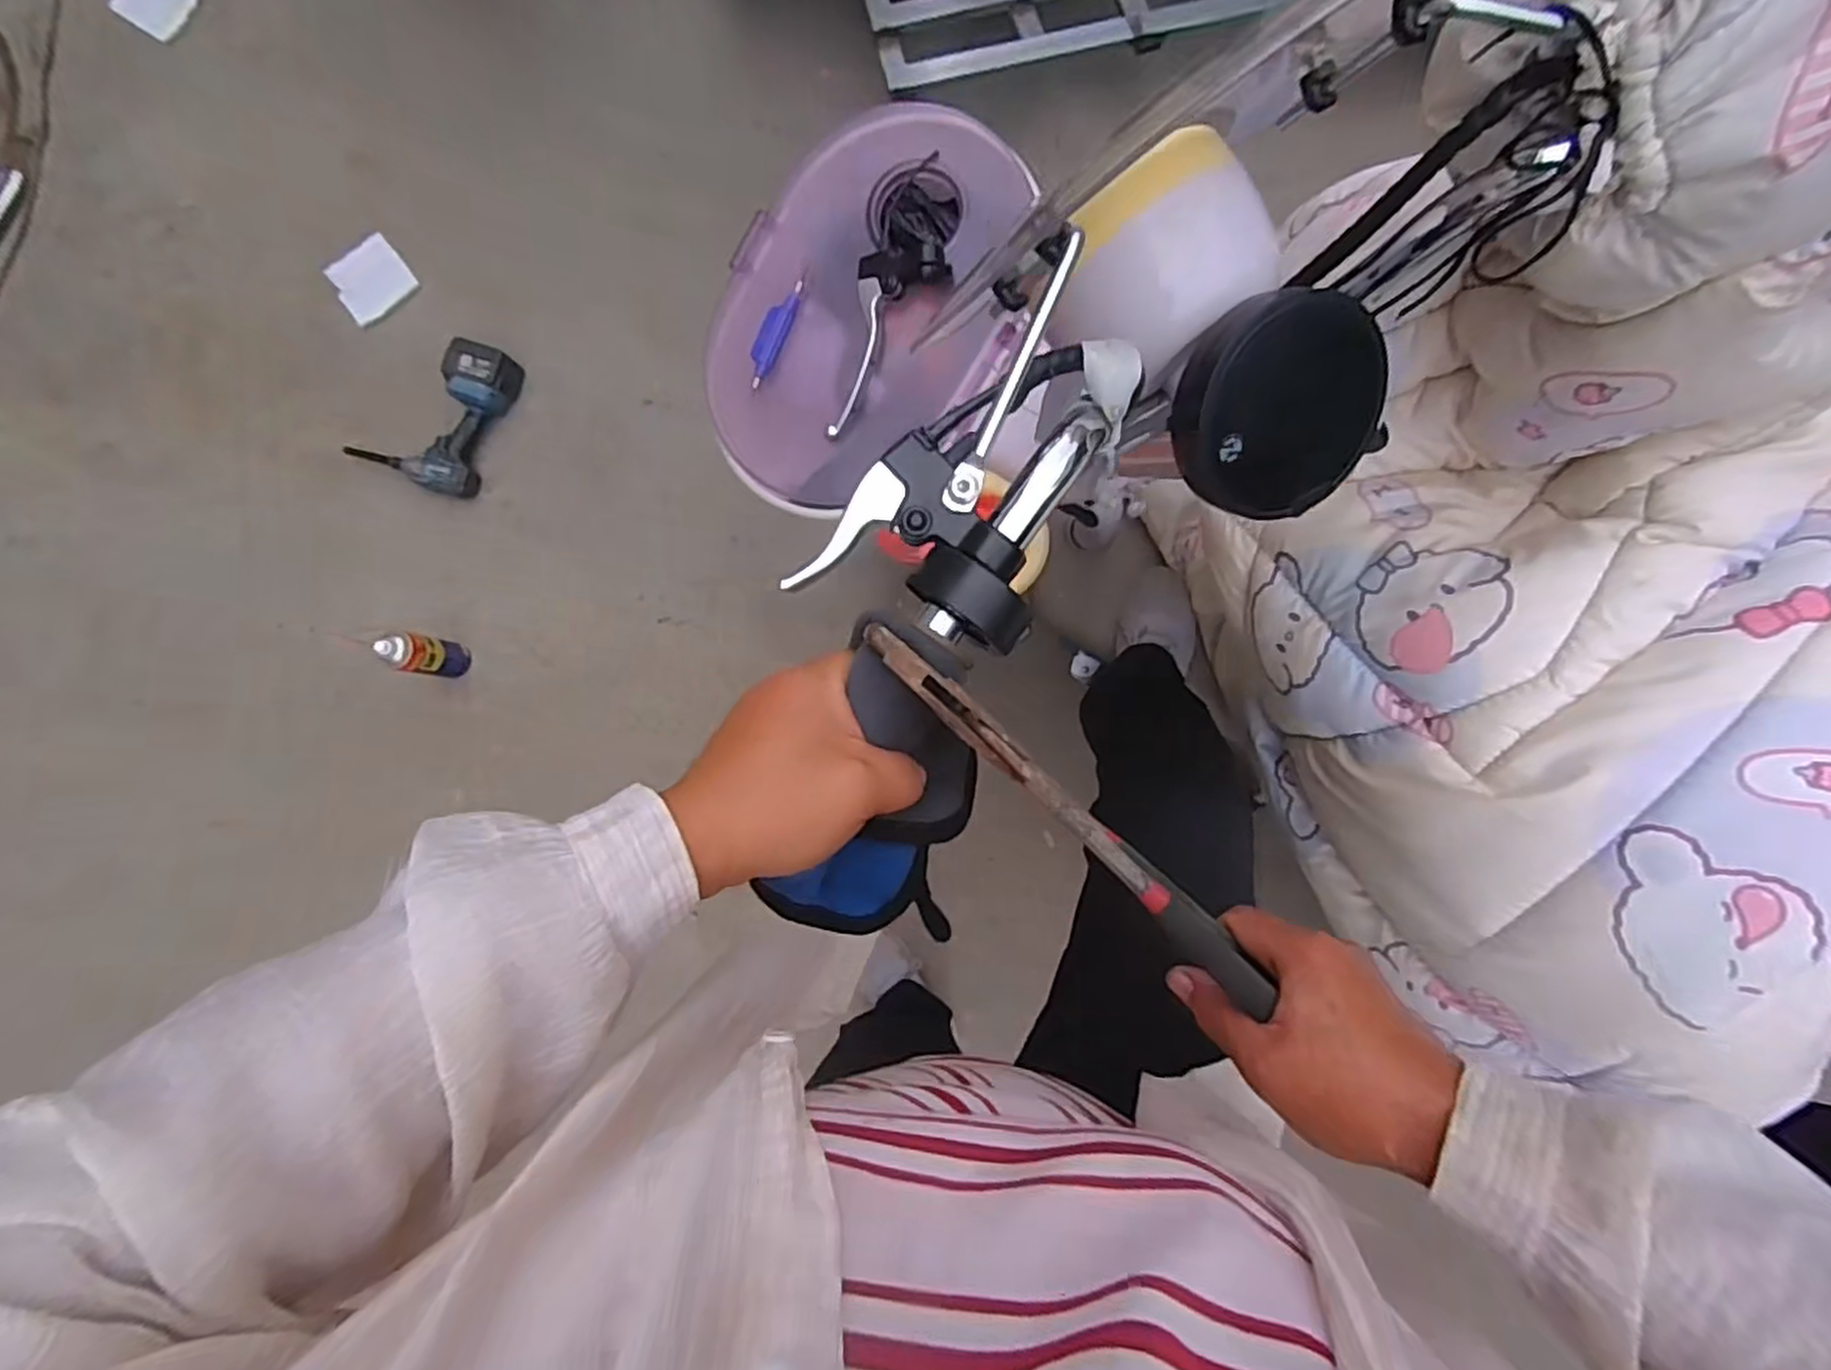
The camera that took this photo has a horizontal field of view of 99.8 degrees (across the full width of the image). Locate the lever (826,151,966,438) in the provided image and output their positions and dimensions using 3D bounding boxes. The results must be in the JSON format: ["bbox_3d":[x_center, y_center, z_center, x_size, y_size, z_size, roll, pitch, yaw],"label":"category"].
[{"bbox_3d":[-0.013,-0.341,0.678,0.085,0.064,0.253,10,85,3],"label":"lever"}]

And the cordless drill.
[{"bbox_3d":[-0.861,-0.499,1.411,0.231,0.072,0.287,26,86,5],"label":"cordless drill"}]

